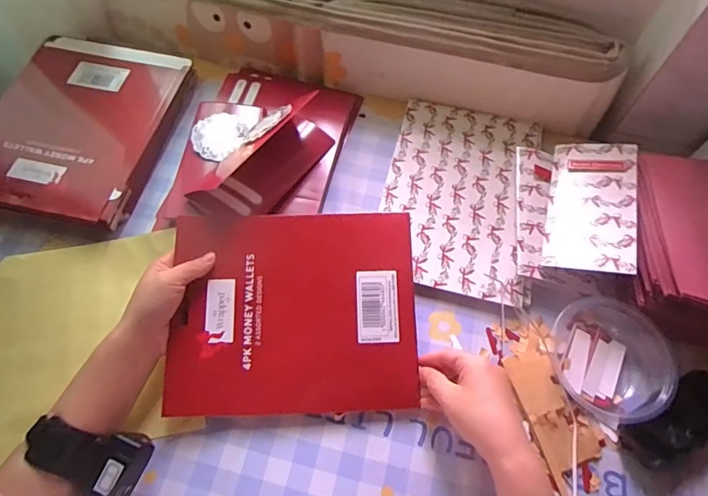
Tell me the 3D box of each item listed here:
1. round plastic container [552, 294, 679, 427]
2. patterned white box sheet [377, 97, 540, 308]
[{"bbox_3d":[0.256,0.105,0.454,0.104,0.040,0.112,1,62,-2],"label":"round plastic container"},{"bbox_3d":[0.129,-0.071,0.554,0.173,0.012,0.264,12,62,4],"label":"patterned white box sheet"}]

